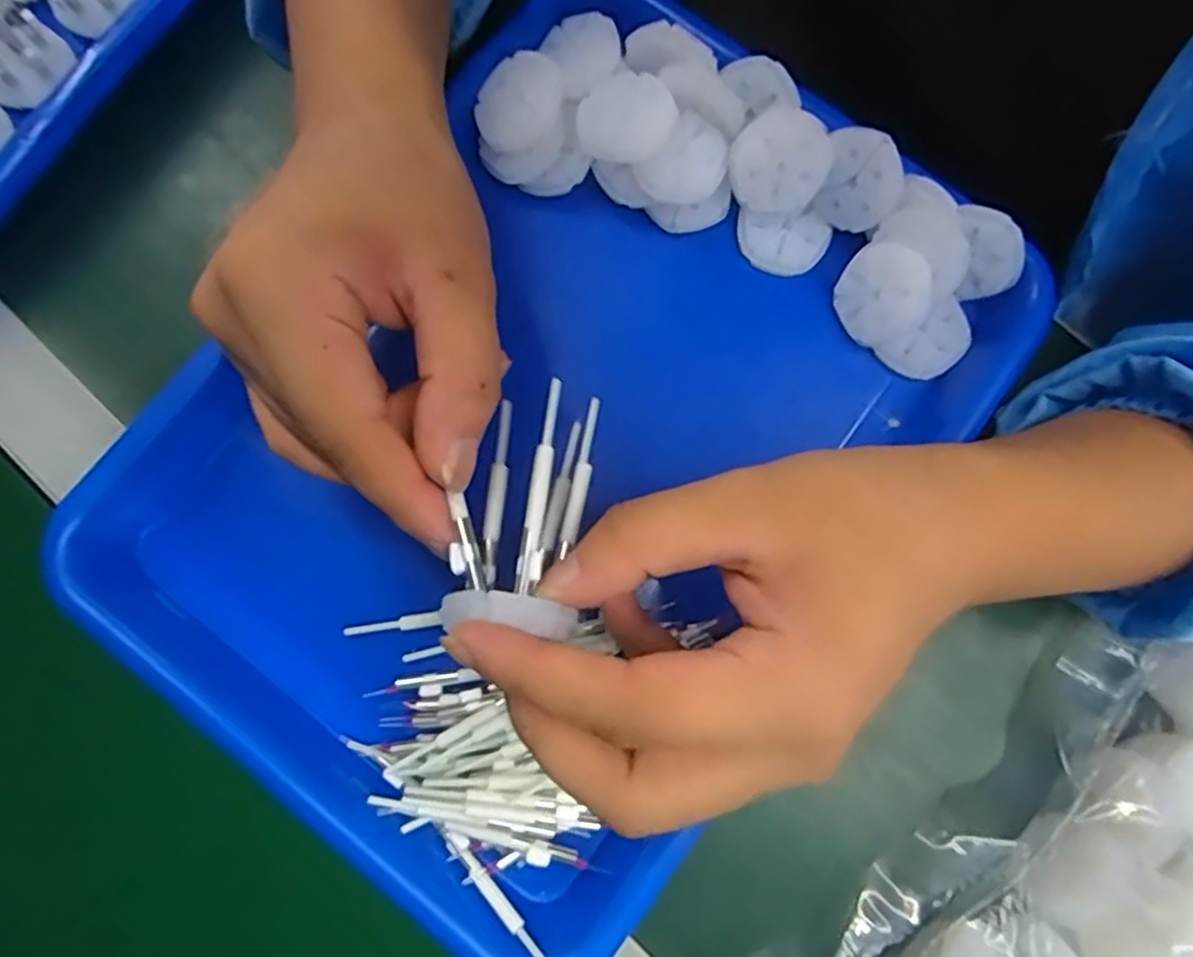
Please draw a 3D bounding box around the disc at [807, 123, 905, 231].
[{"bbox_3d":[0.103,-0.116,0.279,0.032,0.039,0.005,34,53,21],"label":"disc"}]

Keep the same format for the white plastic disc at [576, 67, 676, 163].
[{"bbox_3d":[0.012,-0.143,0.281,0.036,0.007,0.038,0,80,0],"label":"white plastic disc"}]

